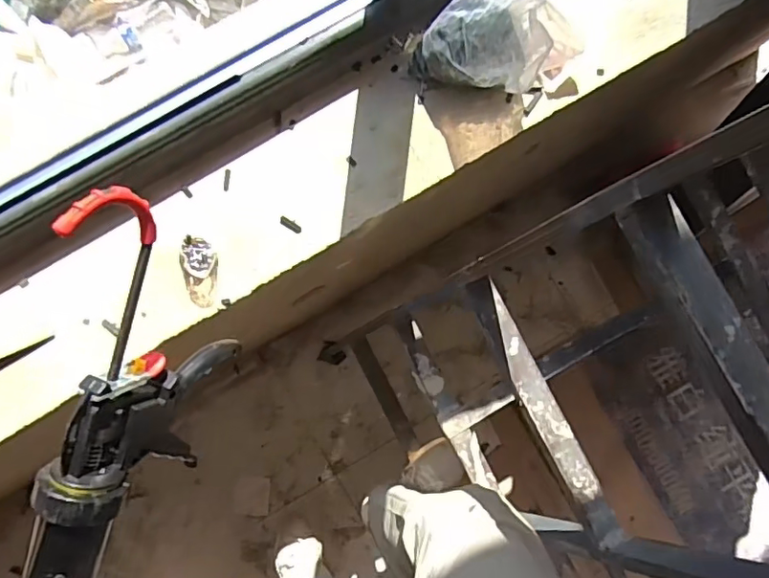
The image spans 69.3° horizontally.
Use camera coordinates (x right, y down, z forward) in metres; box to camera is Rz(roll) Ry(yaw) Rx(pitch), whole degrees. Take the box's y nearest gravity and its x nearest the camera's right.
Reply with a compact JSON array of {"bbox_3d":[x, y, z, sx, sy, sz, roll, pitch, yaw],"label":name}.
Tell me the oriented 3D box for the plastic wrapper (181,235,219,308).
[{"bbox_3d":[-0.264,-0.025,0.796,0.049,0.022,0.098,-5,85,2],"label":"plastic wrapper"}]

